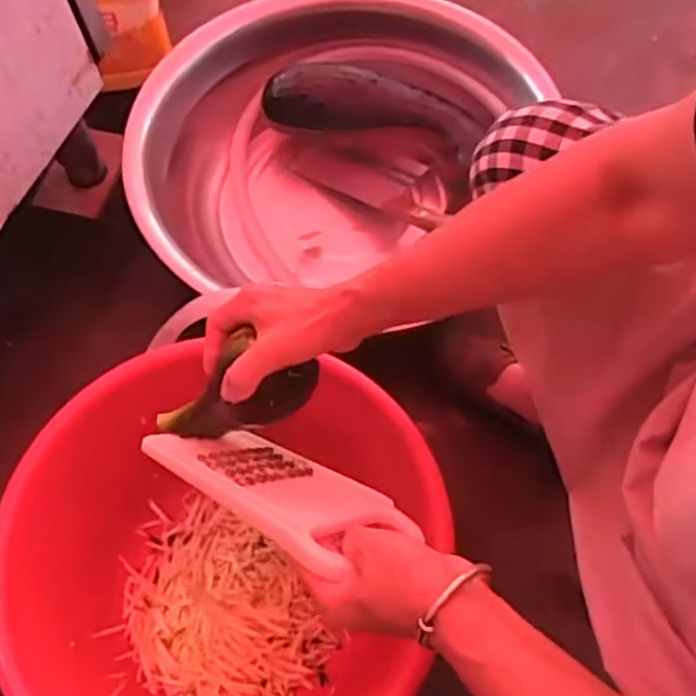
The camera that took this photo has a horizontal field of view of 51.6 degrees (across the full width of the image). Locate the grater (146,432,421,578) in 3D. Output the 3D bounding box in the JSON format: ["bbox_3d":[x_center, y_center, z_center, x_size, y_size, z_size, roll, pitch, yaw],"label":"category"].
[{"bbox_3d":[-0.067,0.103,0.562,0.243,0.015,0.100,17,18,42],"label":"grater"}]

